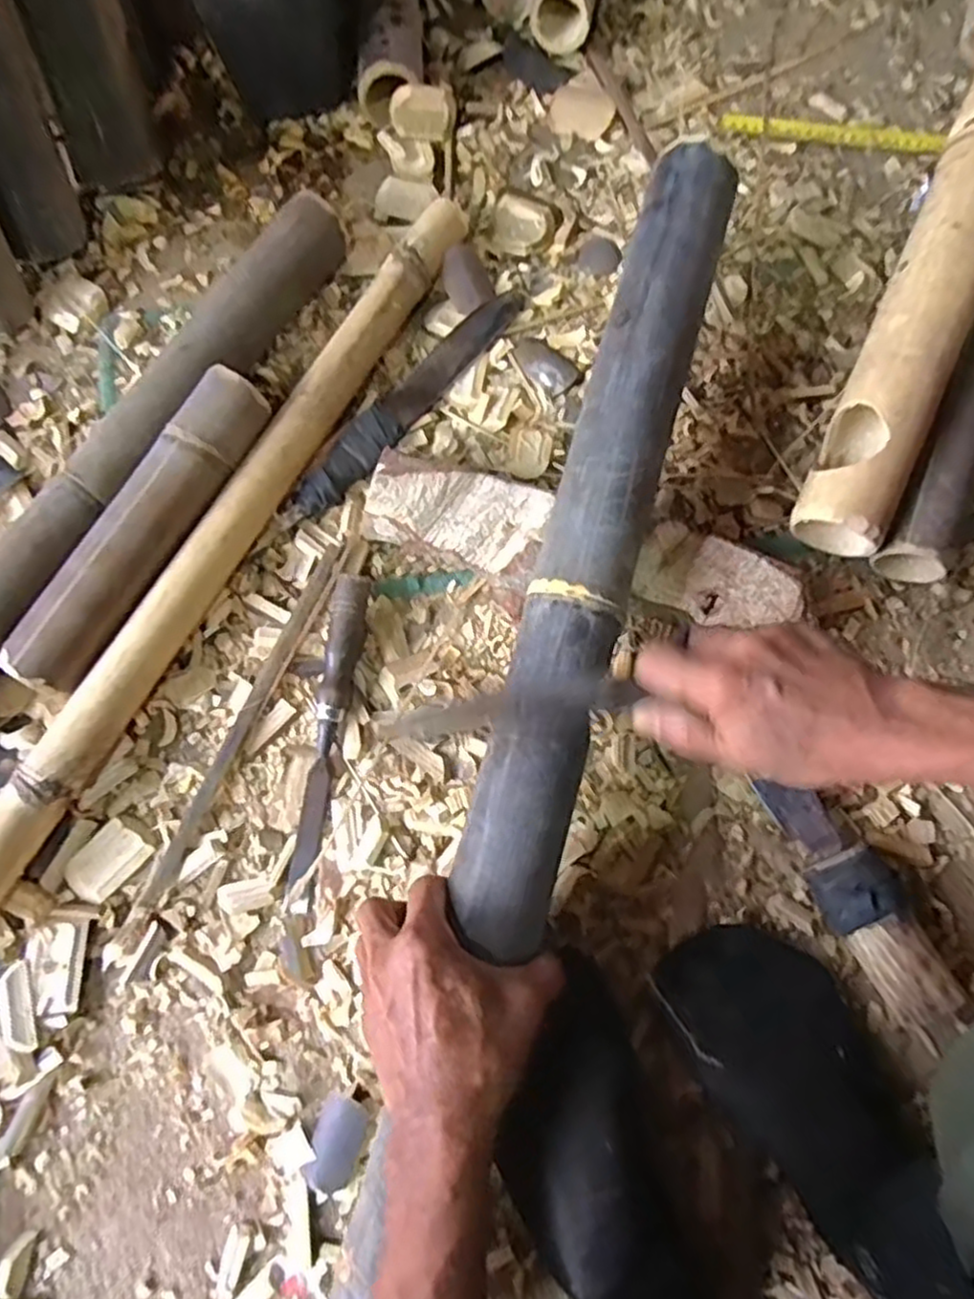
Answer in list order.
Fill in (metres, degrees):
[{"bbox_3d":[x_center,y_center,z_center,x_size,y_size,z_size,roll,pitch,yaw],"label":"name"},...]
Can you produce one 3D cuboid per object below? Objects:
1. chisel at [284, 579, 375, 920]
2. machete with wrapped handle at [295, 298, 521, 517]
[{"bbox_3d":[-0.117,0.065,0.541,0.023,0.026,0.240,8,77,2],"label":"chisel"},{"bbox_3d":[-0.062,-0.205,0.606,0.044,0.021,0.253,37,80,8],"label":"machete with wrapped handle"}]

